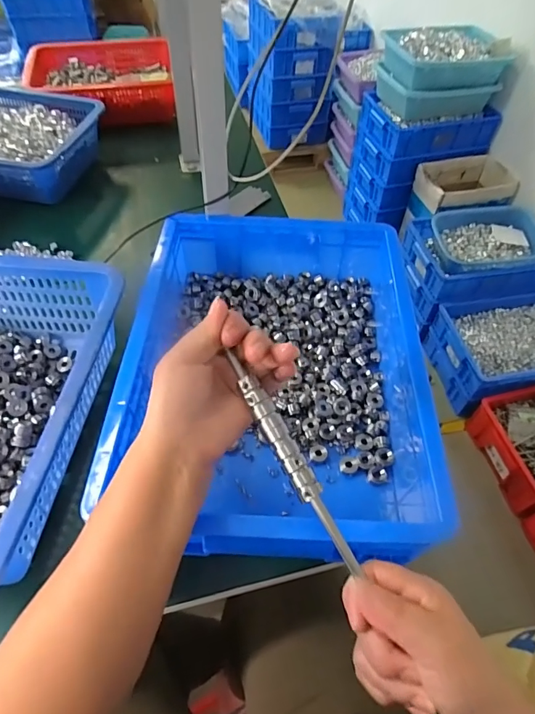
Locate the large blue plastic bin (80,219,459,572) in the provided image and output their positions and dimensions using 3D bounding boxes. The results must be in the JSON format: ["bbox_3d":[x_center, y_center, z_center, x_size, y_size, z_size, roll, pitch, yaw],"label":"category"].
[{"bbox_3d":[0.006,0.003,0.504,0.300,0.111,0.403,4,53,0],"label":"large blue plastic bin"}]

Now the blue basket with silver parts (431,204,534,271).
[{"bbox_3d":[0.744,-0.425,1.496,0.361,0.115,0.242,-5,54,-7],"label":"blue basket with silver parts"}]

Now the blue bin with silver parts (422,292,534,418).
[{"bbox_3d":[0.804,-0.022,1.455,0.456,0.175,0.324,-9,54,-10],"label":"blue bin with silver parts"}]

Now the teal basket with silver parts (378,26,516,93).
[{"bbox_3d":[0.621,-1.047,1.524,0.414,0.110,0.253,-16,55,-14],"label":"teal basket with silver parts"}]

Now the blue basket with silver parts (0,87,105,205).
[{"bbox_3d":[-0.470,-0.380,0.794,0.319,0.098,0.241,11,53,5],"label":"blue basket with silver parts"}]

